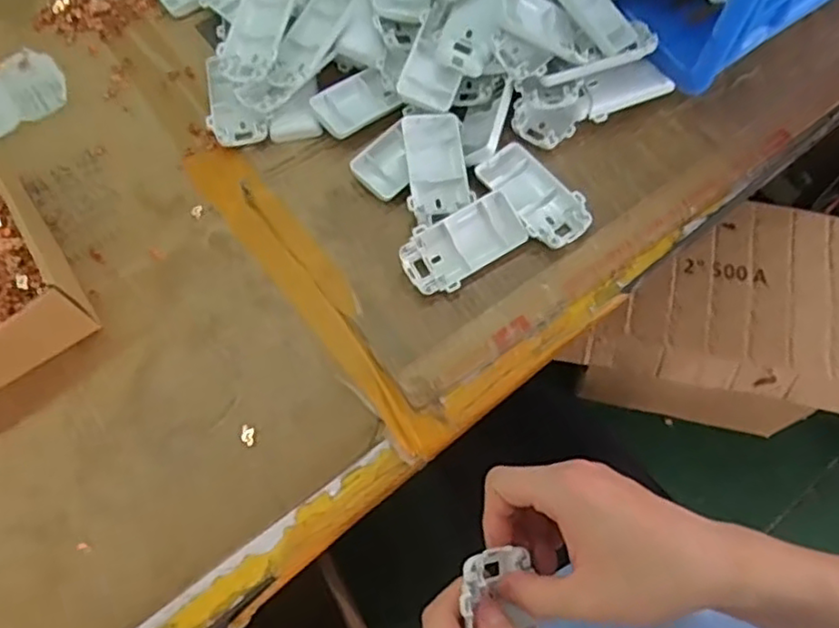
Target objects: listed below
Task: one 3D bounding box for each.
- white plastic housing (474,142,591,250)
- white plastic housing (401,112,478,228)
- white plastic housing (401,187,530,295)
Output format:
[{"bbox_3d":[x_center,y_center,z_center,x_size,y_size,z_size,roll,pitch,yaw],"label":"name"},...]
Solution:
[{"bbox_3d":[0.089,-0.093,0.533,0.048,0.015,0.095,-35,71,-11],"label":"white plastic housing"},{"bbox_3d":[0.012,-0.114,0.532,0.048,0.012,0.086,-10,84,-8],"label":"white plastic housing"},{"bbox_3d":[0.033,-0.052,0.510,0.093,0.019,0.048,-28,70,-9],"label":"white plastic housing"}]

